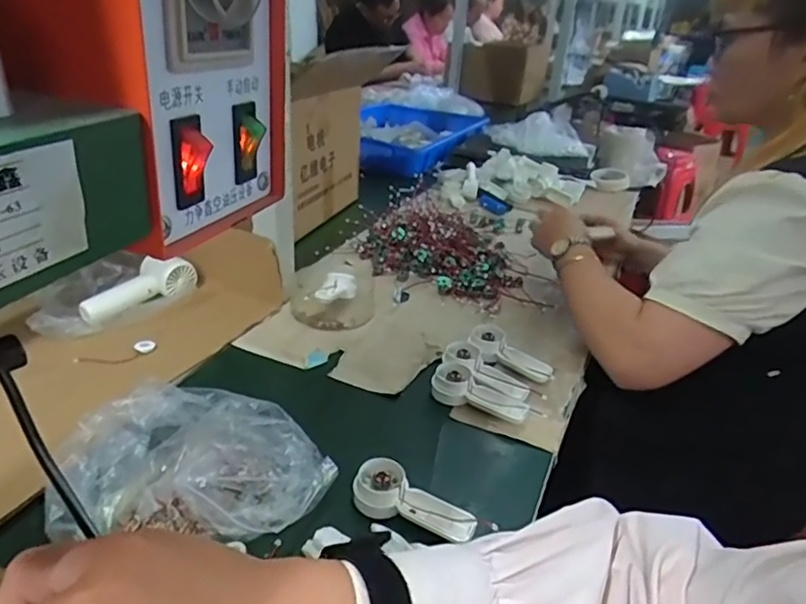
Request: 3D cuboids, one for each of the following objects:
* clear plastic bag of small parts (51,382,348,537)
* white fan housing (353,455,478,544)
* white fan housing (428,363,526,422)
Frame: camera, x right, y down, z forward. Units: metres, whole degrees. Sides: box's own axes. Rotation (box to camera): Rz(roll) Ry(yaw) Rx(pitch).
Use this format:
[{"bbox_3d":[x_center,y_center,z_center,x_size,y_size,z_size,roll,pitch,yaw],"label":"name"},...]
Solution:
[{"bbox_3d":[-0.175,0.141,0.505,0.226,0.066,0.161,3,28,-2],"label":"clear plastic bag of small parts"},{"bbox_3d":[0.007,0.175,0.505,0.109,0.017,0.047,27,49,19],"label":"white fan housing"},{"bbox_3d":[0.085,0.101,0.642,0.107,0.028,0.040,15,30,20],"label":"white fan housing"}]

